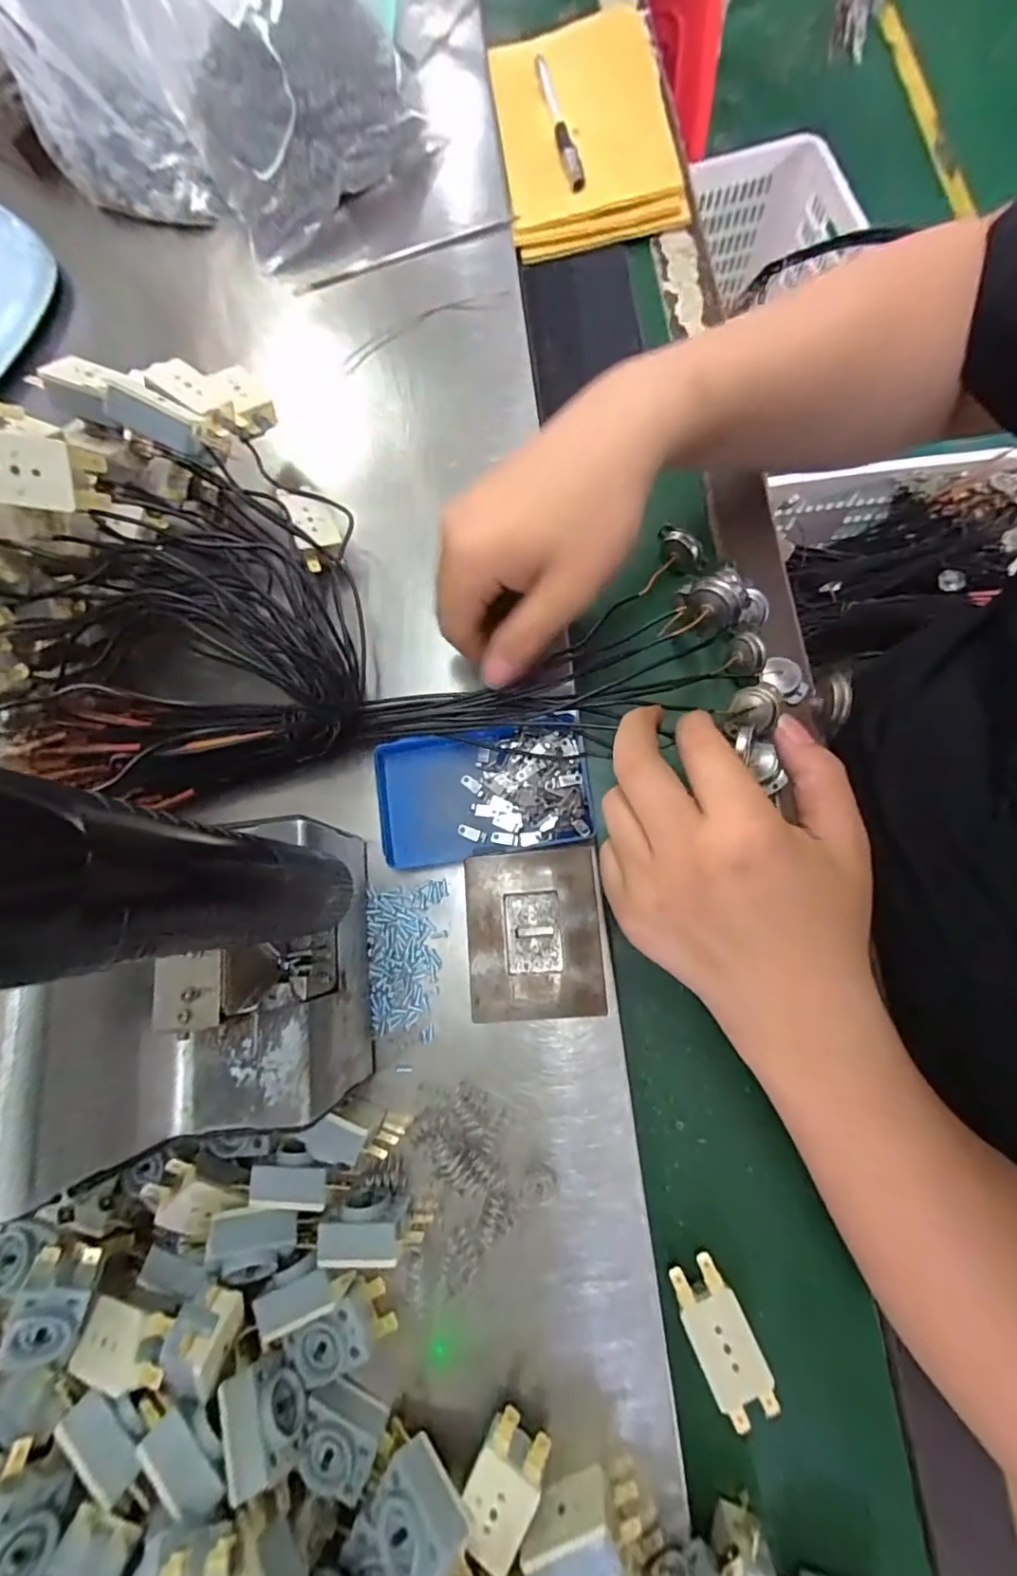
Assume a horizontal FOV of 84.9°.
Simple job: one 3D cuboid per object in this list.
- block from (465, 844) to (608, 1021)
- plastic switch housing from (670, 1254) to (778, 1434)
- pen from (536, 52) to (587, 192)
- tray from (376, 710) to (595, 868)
[{"bbox_3d":[0.012,0.072,0.282,0.064,0.035,0.078,-5,77,3],"label":"block"},{"bbox_3d":[0.098,0.250,0.251,0.027,0.010,0.058,-24,65,-6],"label":"plastic switch housing"},{"bbox_3d":[0.040,-0.516,0.427,0.014,0.012,0.146,-9,77,2],"label":"pen"},{"bbox_3d":[-0.015,0.001,0.306,0.113,0.024,0.071,-8,77,3],"label":"tray"}]

